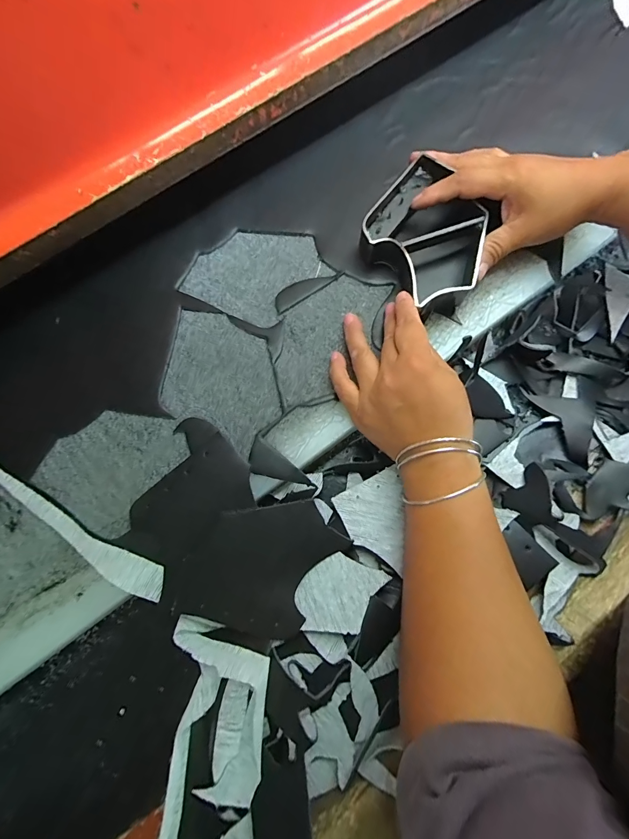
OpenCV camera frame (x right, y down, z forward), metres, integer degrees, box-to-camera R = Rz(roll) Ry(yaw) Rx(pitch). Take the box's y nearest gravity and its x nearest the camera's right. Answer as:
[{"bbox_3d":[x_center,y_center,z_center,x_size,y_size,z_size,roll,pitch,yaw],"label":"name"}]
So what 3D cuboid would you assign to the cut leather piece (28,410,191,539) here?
[{"bbox_3d":[-0.173,0.035,0.307,0.094,0.005,0.105,35,81,7],"label":"cut leather piece"}]

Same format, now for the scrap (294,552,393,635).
[{"bbox_3d":[0.018,0.138,0.287,0.055,0.006,0.067,31,79,28],"label":"scrap"}]

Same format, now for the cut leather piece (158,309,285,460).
[{"bbox_3d":[-0.085,-0.038,0.324,0.121,0.004,0.097,29,80,6],"label":"cut leather piece"}]

